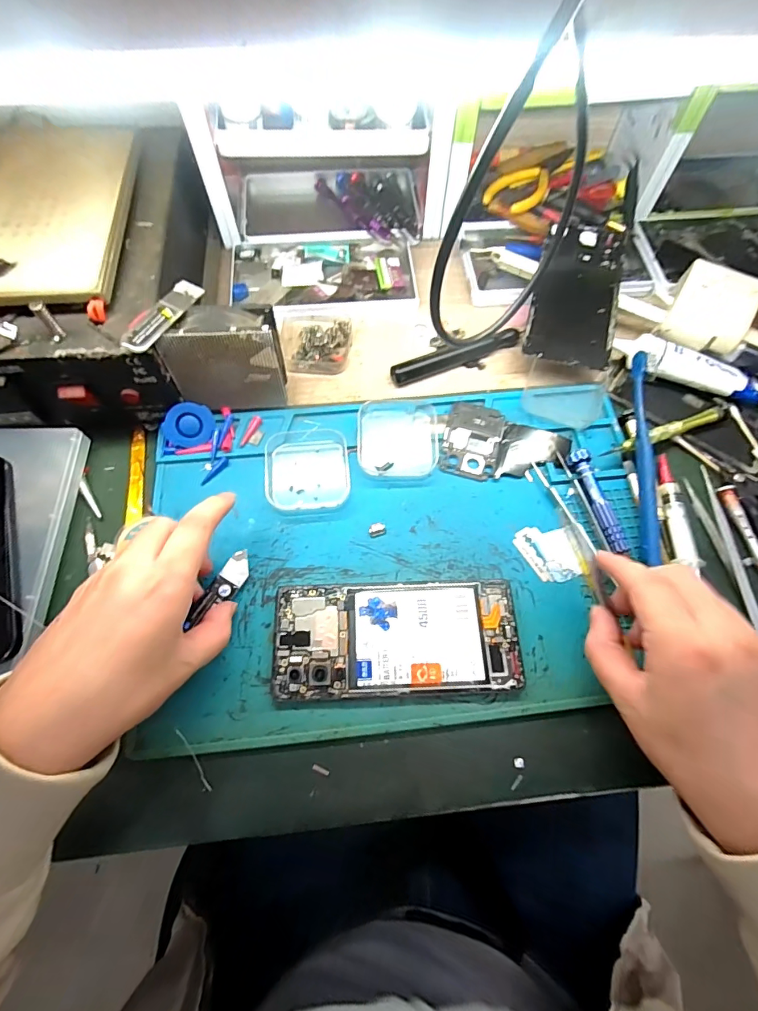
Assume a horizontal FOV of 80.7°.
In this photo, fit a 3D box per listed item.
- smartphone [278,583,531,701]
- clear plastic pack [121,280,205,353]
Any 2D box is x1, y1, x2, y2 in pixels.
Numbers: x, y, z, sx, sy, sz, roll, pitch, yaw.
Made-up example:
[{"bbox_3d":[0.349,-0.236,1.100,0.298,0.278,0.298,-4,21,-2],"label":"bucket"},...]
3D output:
[{"bbox_3d":[0.012,0.090,0.301,0.159,0.008,0.072,0,67,-1],"label":"smartphone"},{"bbox_3d":[-0.144,-0.128,0.298,0.016,0.008,0.069,23,68,9],"label":"clear plastic pack"}]

